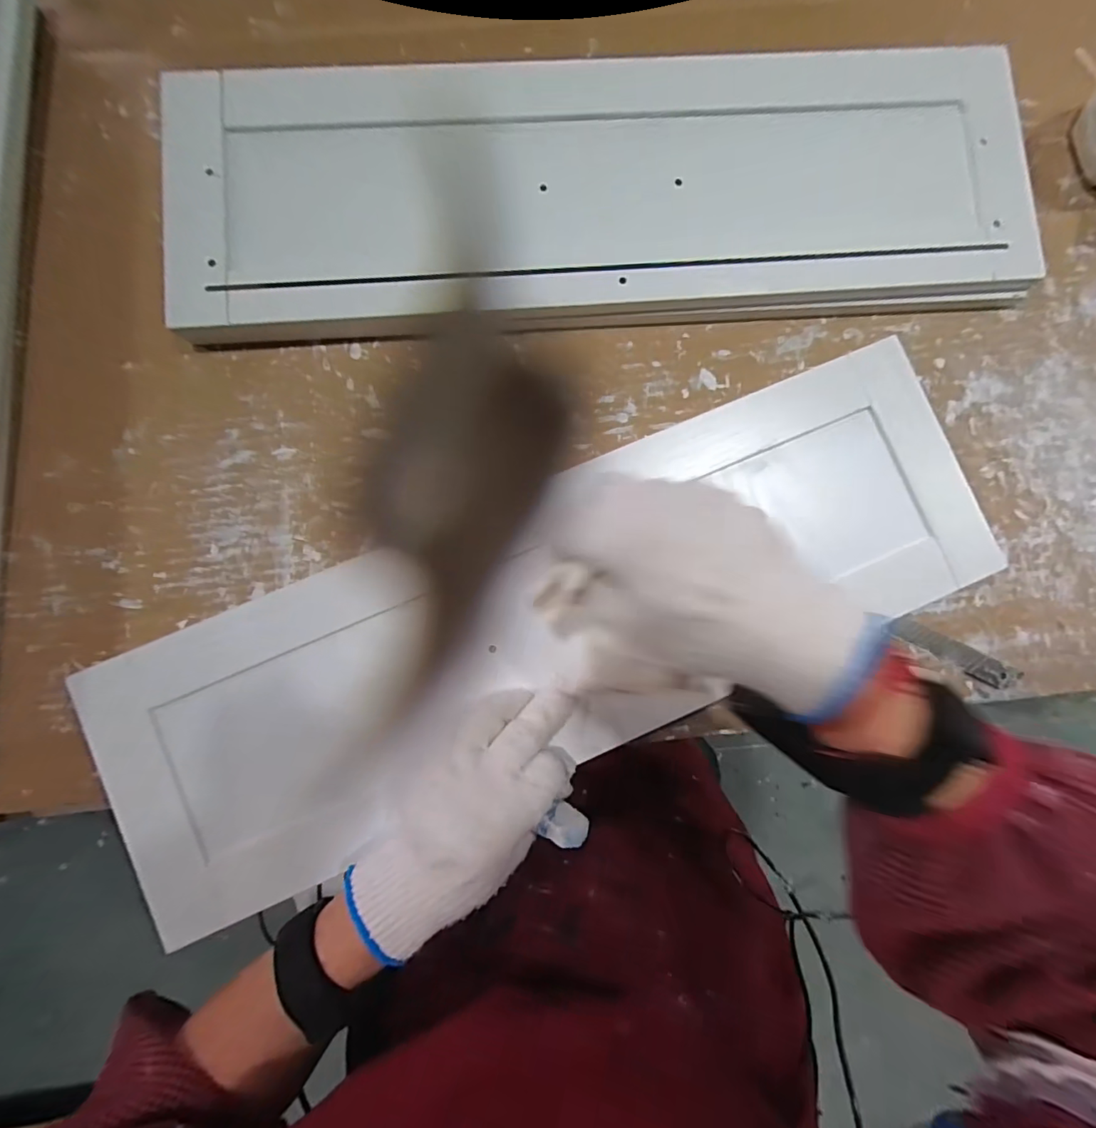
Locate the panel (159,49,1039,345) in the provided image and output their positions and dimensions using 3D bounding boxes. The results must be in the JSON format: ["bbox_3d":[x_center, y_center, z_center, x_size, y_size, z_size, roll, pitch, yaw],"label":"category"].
[{"bbox_3d":[0.041,-0.263,0.343,0.566,0.026,0.185,-4,87,-3],"label":"panel"}]

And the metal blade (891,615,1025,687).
[{"bbox_3d":[0.283,0.062,0.341,0.095,0.004,0.017,26,86,-1],"label":"metal blade"}]

